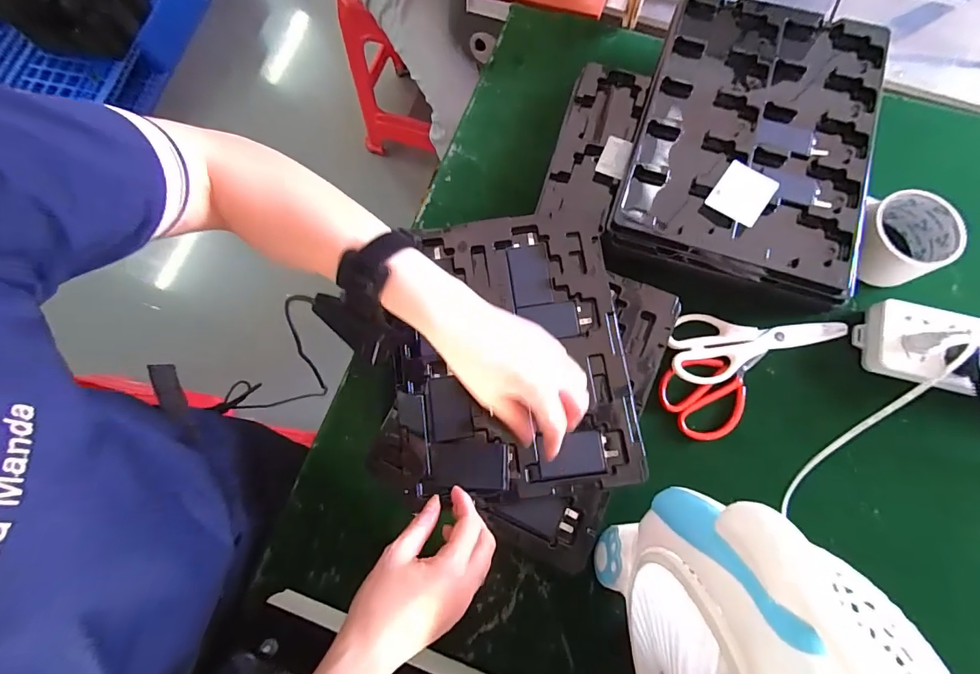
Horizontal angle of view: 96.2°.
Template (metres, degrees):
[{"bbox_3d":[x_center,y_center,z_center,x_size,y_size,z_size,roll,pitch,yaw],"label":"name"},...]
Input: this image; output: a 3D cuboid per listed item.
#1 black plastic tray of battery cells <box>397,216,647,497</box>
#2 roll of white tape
[{"bbox_3d":[0.019,0.011,0.428,0.215,0.016,0.264,-5,75,1],"label":"black plastic tray of battery cells"},{"bbox_3d":[0.439,-0.104,0.472,0.087,0.056,0.088,0,75,2],"label":"roll of white tape"}]

